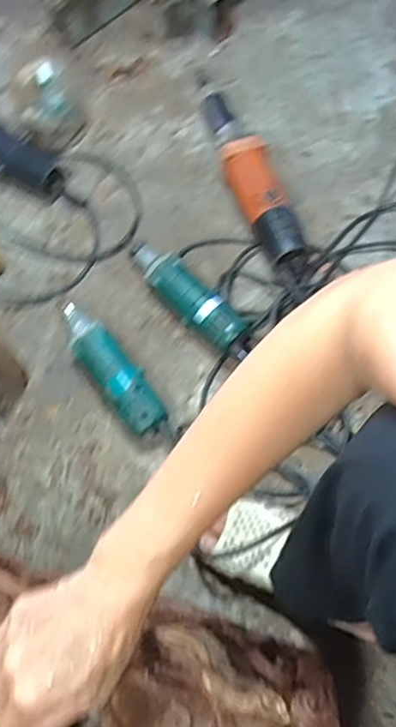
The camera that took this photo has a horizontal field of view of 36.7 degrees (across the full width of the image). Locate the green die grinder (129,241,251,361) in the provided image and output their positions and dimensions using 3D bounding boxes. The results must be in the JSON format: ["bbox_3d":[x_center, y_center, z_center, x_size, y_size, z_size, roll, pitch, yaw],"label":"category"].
[{"bbox_3d":[-0.016,-0.087,0.776,0.053,0.048,0.211,-41,70,-15],"label":"green die grinder"}]

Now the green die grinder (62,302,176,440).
[{"bbox_3d":[-0.110,0.004,0.741,0.053,0.051,0.201,-35,69,-13],"label":"green die grinder"}]

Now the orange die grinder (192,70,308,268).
[{"bbox_3d":[0.067,-0.301,0.857,0.075,0.070,0.384,-13,66,-3],"label":"orange die grinder"}]

